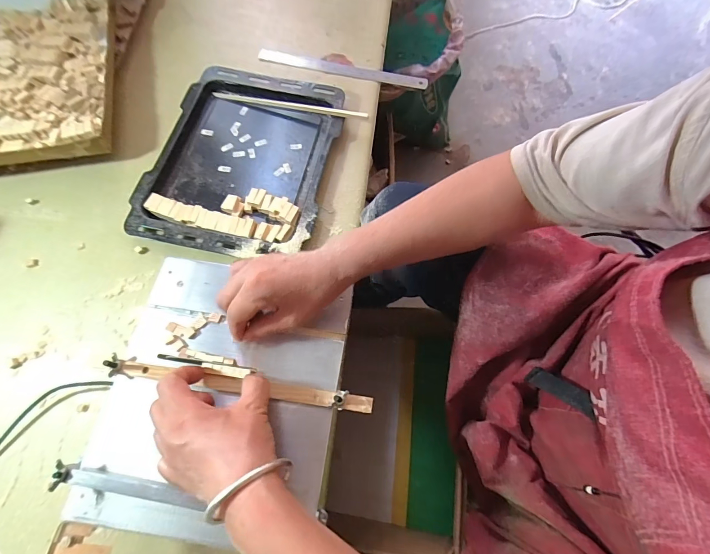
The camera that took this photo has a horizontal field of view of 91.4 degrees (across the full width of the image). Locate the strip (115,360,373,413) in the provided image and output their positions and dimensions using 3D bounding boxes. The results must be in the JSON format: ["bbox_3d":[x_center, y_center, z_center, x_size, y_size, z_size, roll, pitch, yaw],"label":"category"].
[{"bbox_3d":[-0.113,0.111,0.352,0.261,0.009,0.016,8,66,1],"label":"strip"}]

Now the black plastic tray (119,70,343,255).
[{"bbox_3d":[-0.179,-0.199,0.571,0.271,0.032,0.348,11,66,1],"label":"black plastic tray"}]

